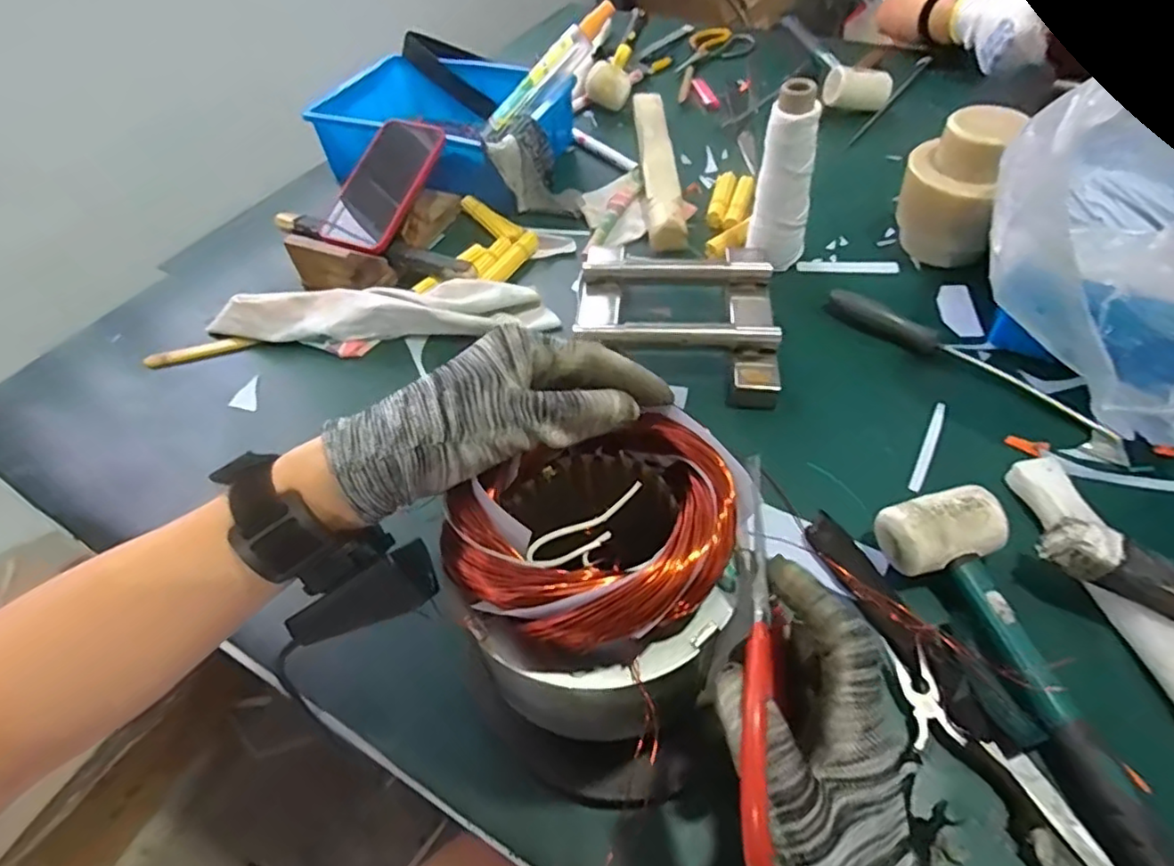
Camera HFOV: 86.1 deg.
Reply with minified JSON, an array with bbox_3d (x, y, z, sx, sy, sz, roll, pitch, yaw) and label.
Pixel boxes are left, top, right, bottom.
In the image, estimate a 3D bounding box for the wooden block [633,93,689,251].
[{"bbox_3d":[0.084,-0.324,0.754,0.042,0.028,0.319,-4,51,2],"label":"wooden block"}]

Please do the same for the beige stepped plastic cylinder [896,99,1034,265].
[{"bbox_3d":[0.339,-0.223,0.589,0.087,0.124,0.077,20,56,20],"label":"beige stepped plastic cylinder"}]

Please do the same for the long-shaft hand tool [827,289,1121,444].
[{"bbox_3d":[0.326,-0.069,0.550,0.247,0.018,0.027,34,61,28],"label":"long-shaft hand tool"}]

